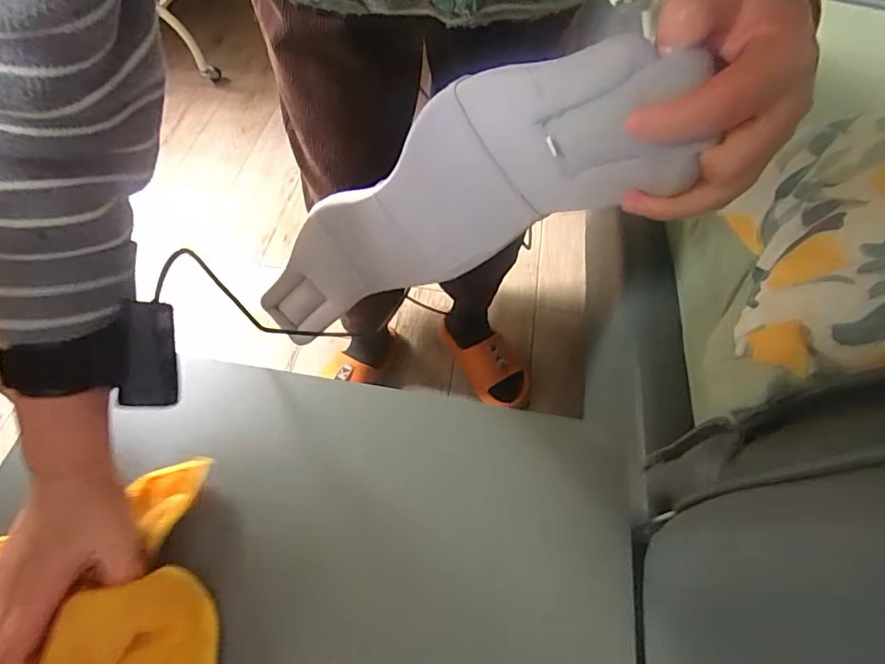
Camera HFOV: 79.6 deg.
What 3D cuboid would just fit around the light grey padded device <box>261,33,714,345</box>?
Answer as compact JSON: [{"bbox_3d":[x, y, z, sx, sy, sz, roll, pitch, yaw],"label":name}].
[{"bbox_3d":[-0.033,-0.075,0.395,0.100,0.440,0.052,48,59,-18],"label":"light grey padded device"}]

